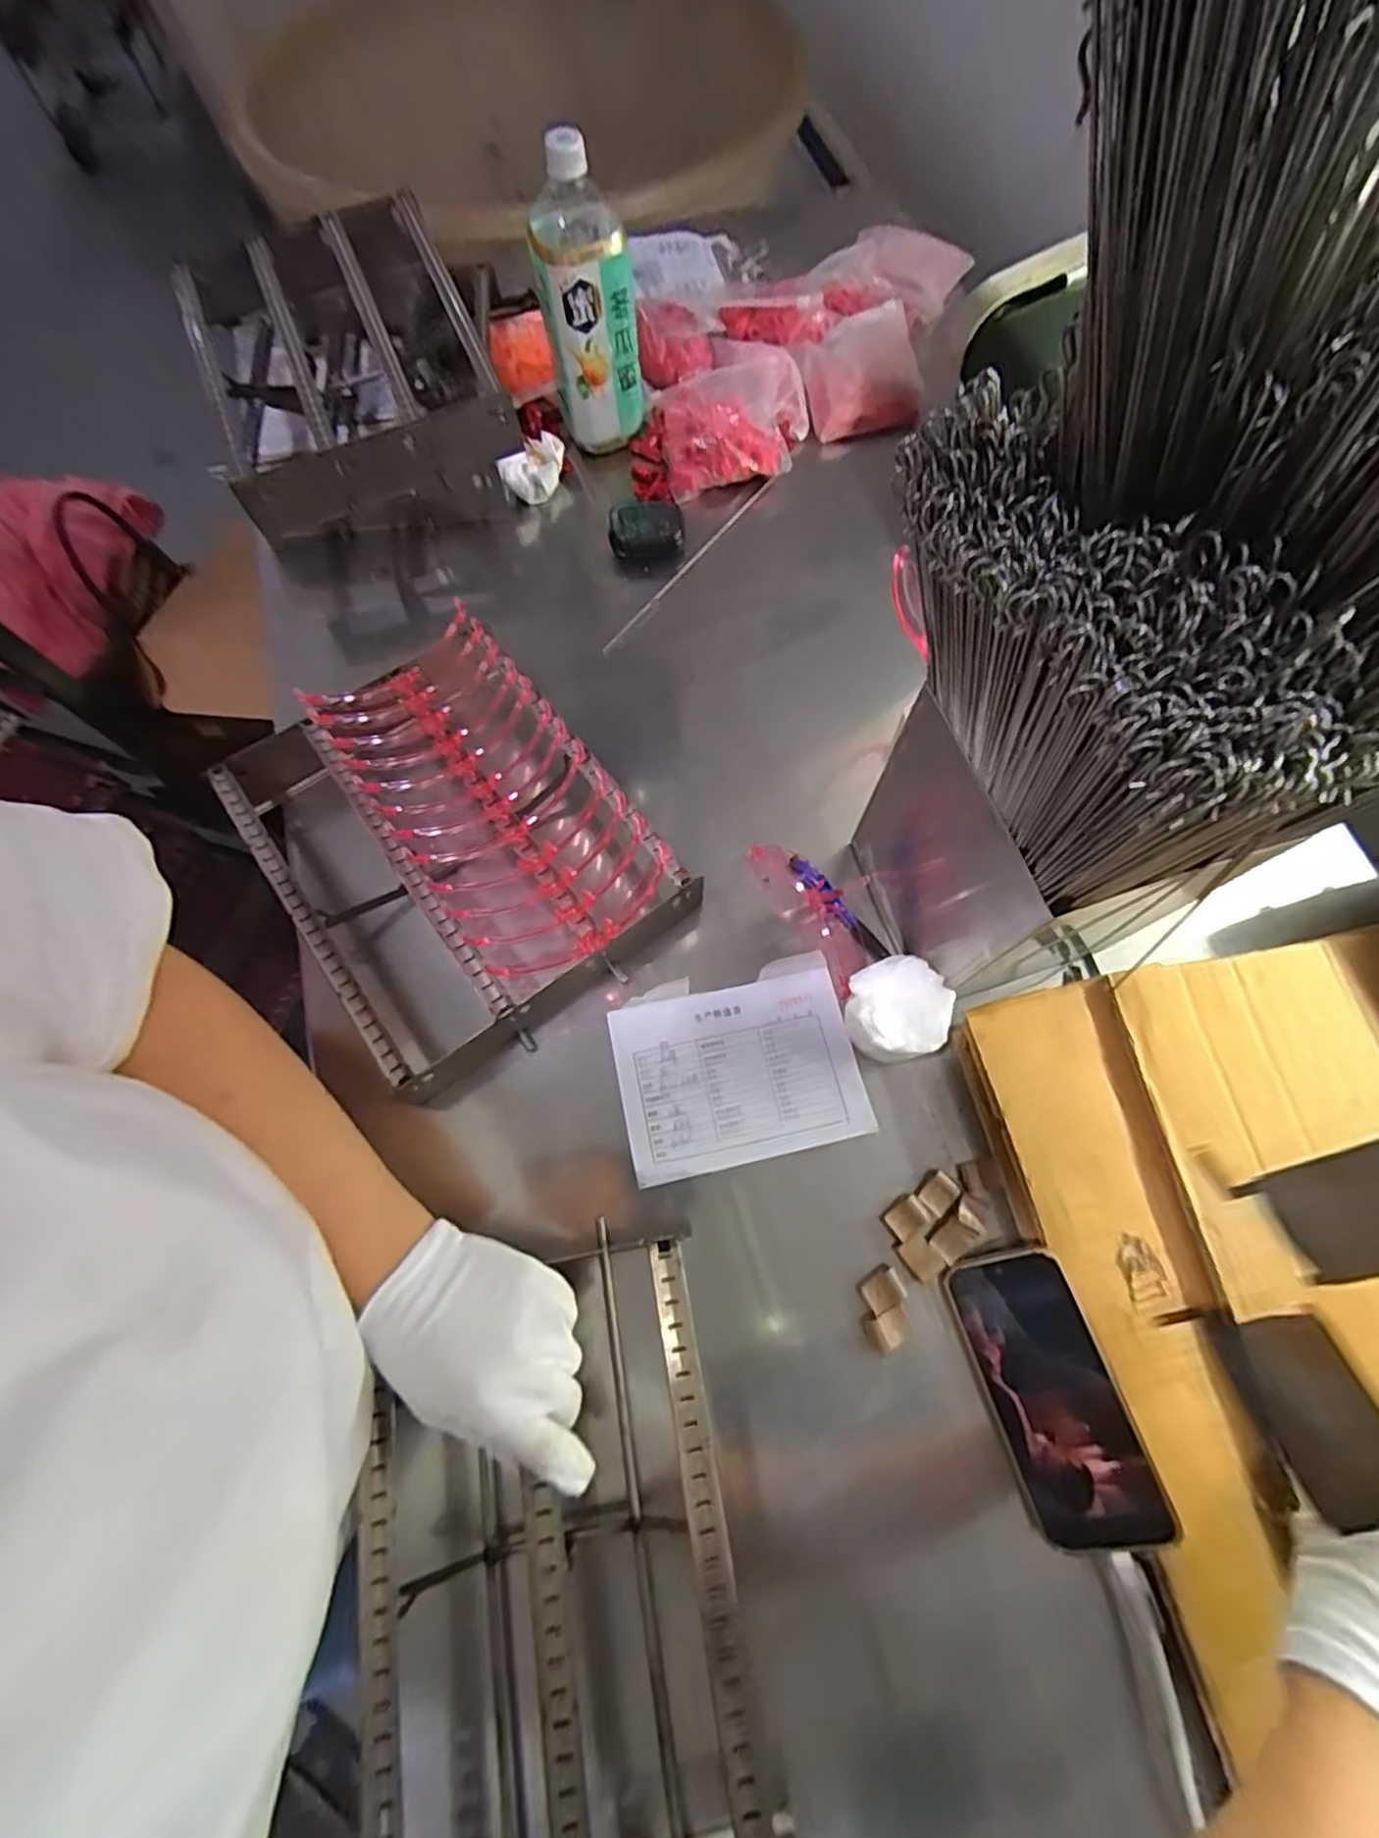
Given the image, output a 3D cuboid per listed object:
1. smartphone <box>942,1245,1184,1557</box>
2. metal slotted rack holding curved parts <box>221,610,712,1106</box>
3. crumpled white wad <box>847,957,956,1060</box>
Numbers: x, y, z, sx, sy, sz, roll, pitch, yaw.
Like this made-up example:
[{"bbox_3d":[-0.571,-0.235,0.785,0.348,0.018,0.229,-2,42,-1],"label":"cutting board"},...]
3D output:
[{"bbox_3d":[0.221,0.294,0.414,0.077,0.013,0.157,-26,69,19],"label":"smartphone"},{"bbox_3d":[-0.184,-0.064,0.513,0.244,0.092,0.301,-35,74,-10],"label":"metal slotted rack holding curved parts"},{"bbox_3d":[0.148,0.066,0.484,0.063,0.053,0.068,0,71,1],"label":"crumpled white wad"}]

